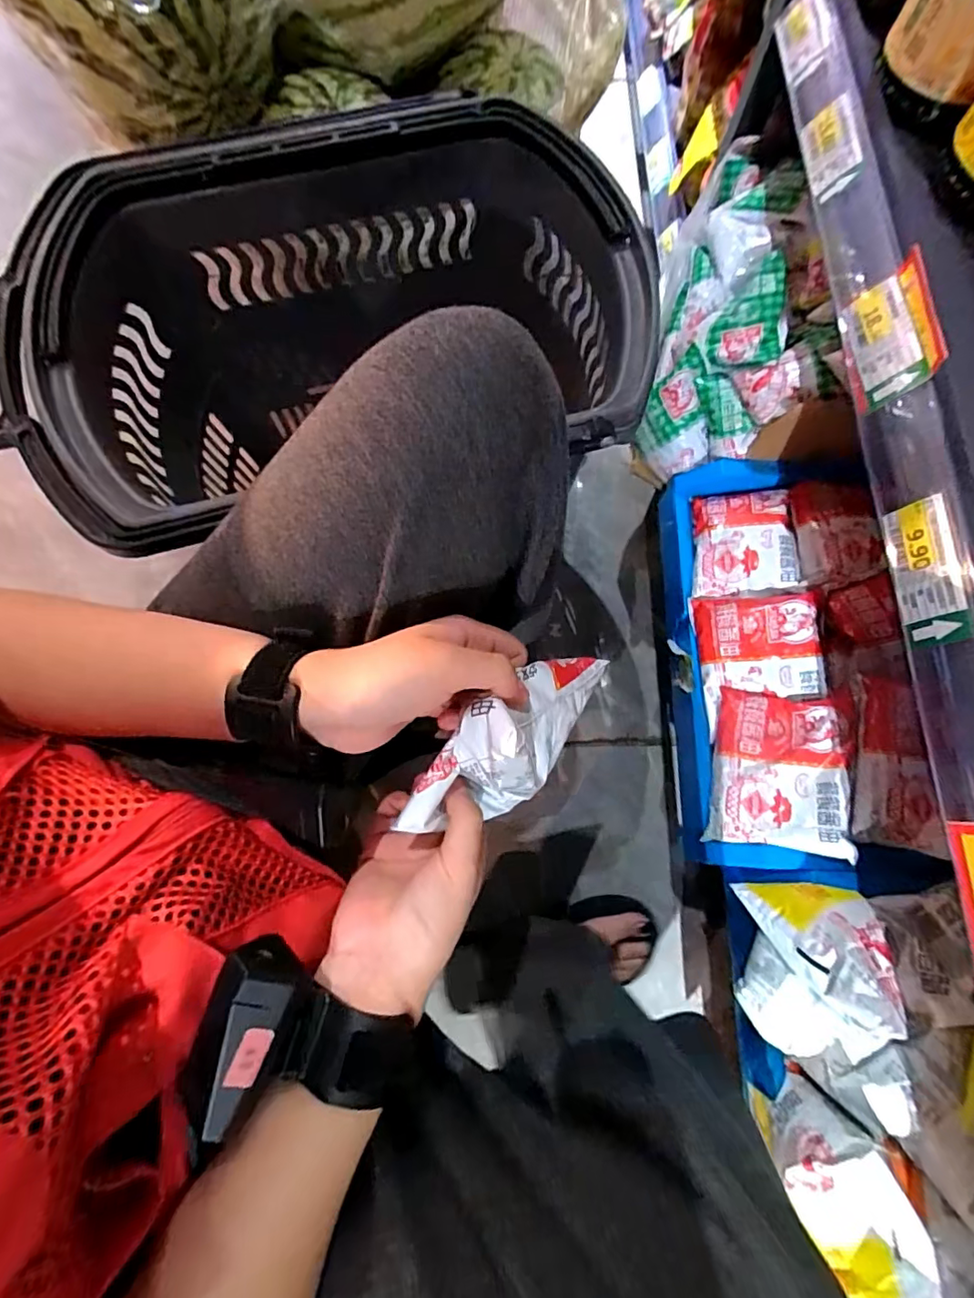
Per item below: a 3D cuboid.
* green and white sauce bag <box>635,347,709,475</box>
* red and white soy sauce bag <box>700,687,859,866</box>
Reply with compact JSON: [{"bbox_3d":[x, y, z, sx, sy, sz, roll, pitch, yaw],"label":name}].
[{"bbox_3d":[0.203,-0.251,0.590,0.065,0.027,0.116,-2,116,29],"label":"green and white sauce bag"},{"bbox_3d":[0.257,0.105,0.481,0.110,0.020,0.135,2,69,23],"label":"red and white soy sauce bag"}]

